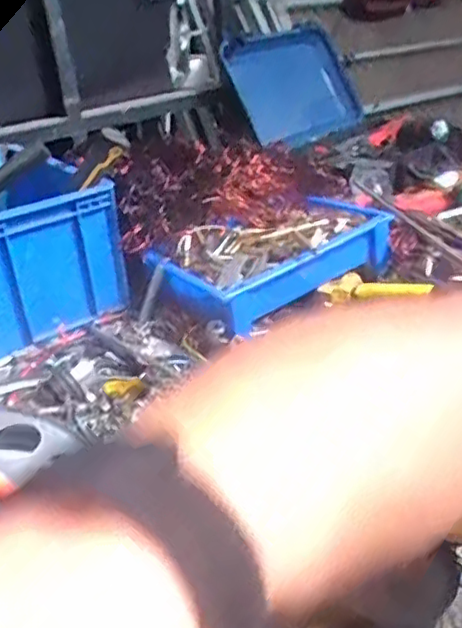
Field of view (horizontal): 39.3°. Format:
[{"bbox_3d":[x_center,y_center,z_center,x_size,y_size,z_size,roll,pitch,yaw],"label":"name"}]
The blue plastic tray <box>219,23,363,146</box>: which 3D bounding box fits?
[{"bbox_3d":[0.145,-0.582,1.658,0.056,0.301,0.373,-41,29,-29],"label":"blue plastic tray"}]

